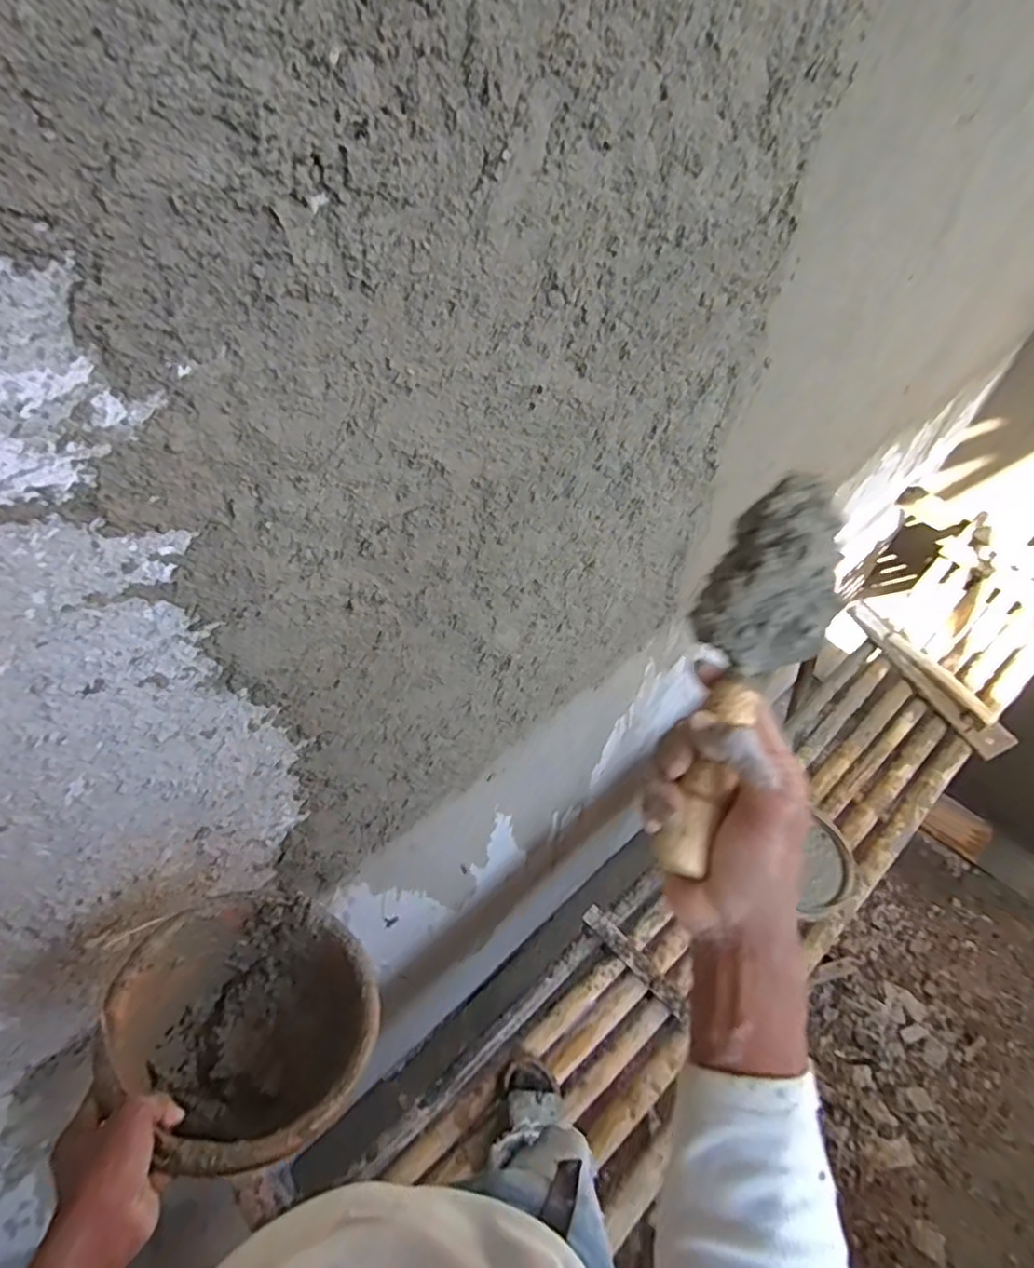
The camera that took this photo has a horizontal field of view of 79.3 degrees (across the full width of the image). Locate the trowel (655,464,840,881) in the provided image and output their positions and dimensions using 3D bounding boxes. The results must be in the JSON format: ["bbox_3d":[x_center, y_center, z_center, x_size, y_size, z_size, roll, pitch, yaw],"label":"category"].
[{"bbox_3d":[0.150,0.020,0.410,0.082,0.049,0.273,21,73,15],"label":"trowel"}]

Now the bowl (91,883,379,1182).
[{"bbox_3d":[-0.290,0.428,0.665,0.255,0.141,0.244,35,34,19],"label":"bowl"}]

